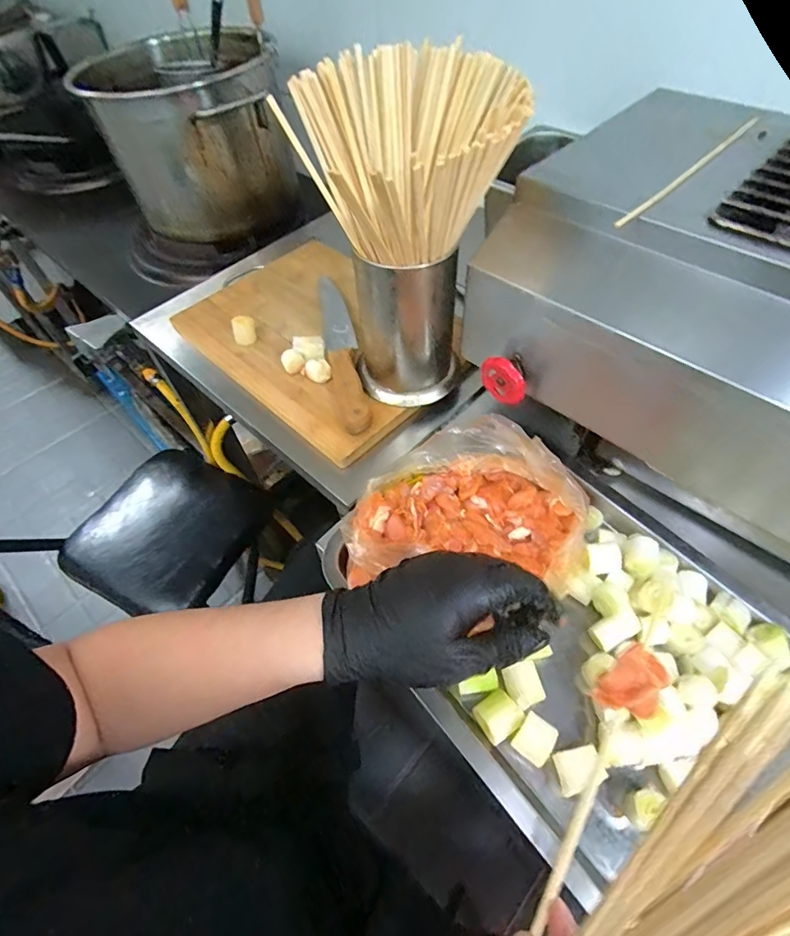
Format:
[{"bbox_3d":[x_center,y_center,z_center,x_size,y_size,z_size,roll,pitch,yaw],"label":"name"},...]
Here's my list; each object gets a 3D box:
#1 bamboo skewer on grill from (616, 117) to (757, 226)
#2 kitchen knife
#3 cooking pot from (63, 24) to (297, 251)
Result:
[{"bbox_3d":[0.240,-0.241,0.376,0.227,0.006,0.008,-40,62,-20],"label":"bamboo skewer on grill"},{"bbox_3d":[-0.064,-0.147,0.557,0.036,0.020,0.254,-12,56,-4],"label":"kitchen knife"},{"bbox_3d":[-0.331,-0.550,0.805,0.277,0.228,0.304,-25,58,-12],"label":"cooking pot"}]

